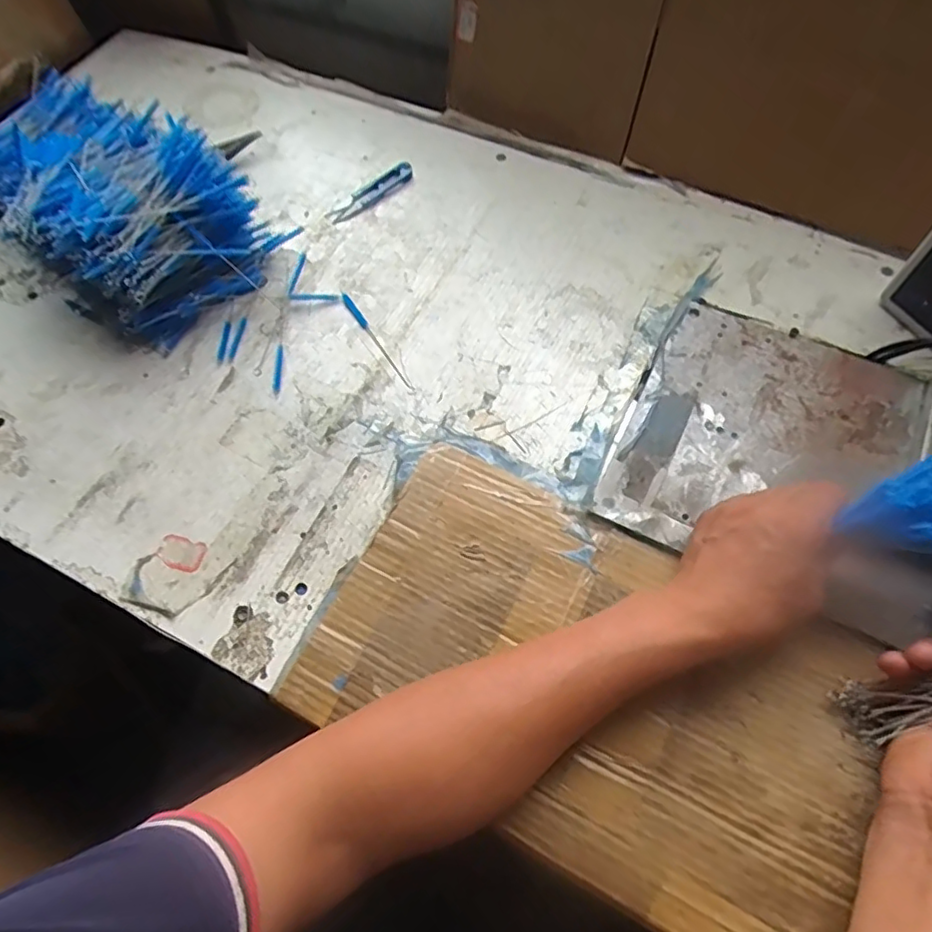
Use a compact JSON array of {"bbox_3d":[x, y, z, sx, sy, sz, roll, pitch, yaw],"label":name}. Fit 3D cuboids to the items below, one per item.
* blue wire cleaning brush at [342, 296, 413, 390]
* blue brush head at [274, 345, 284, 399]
[{"bbox_3d":[-0.080,-0.112,0.528,0.008,0.004,0.124,-29,65,-12],"label":"blue wire cleaning brush"},{"bbox_3d":[-0.160,-0.082,0.508,0.007,0.004,0.052,-4,62,0],"label":"blue brush head"}]

